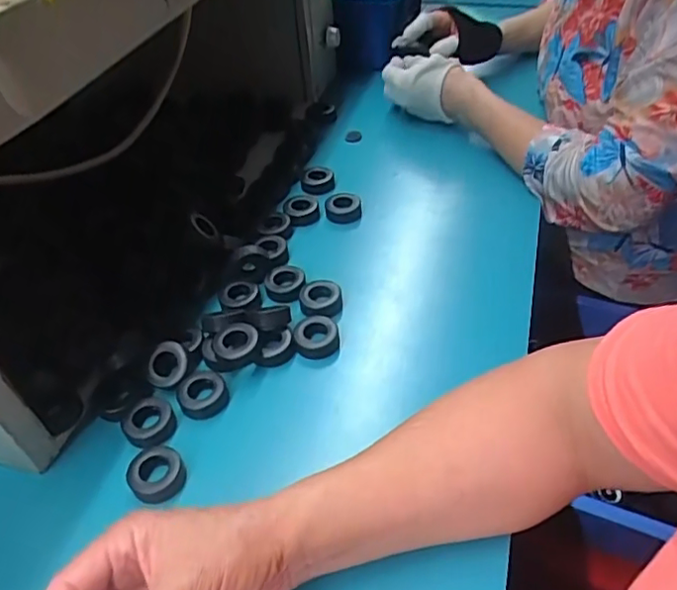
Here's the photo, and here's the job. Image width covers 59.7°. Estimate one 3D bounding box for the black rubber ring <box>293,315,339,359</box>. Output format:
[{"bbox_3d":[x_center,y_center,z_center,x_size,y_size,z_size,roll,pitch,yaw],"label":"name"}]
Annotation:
[{"bbox_3d":[-0.019,0.033,0.488,0.037,0.017,0.037,-2,43,1],"label":"black rubber ring"}]

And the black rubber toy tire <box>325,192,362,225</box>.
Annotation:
[{"bbox_3d":[0.005,-0.092,0.621,0.038,0.014,0.045,-1,43,2],"label":"black rubber toy tire"}]

